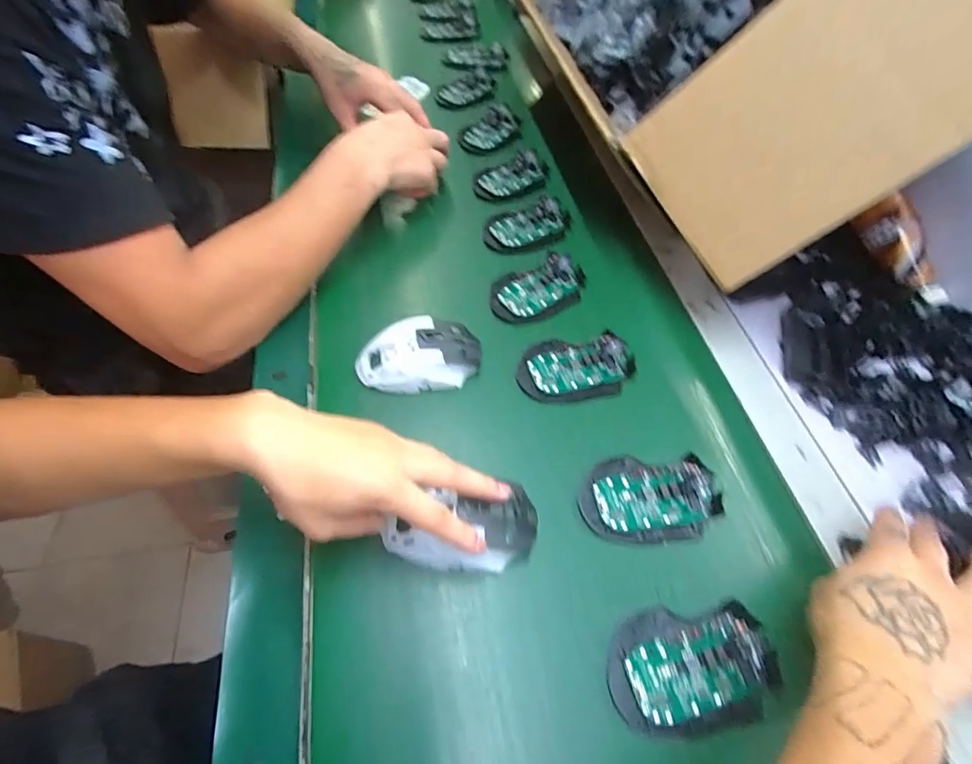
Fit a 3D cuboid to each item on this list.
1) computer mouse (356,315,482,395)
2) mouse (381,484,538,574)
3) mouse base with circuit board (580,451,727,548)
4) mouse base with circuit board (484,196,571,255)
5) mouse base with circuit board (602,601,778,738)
[{"bbox_3d":[-0.063,-0.026,0.452,0.116,0.036,0.065,-6,56,-7],"label":"computer mouse"},{"bbox_3d":[-0.018,0.110,0.355,0.113,0.041,0.060,-10,57,-6],"label":"mouse"},{"bbox_3d":[0.136,0.093,0.391,0.114,0.020,0.070,-3,56,-5],"label":"mouse base with circuit board"},{"bbox_3d":[0.053,-0.191,0.587,0.115,0.017,0.072,-17,59,-14],"label":"mouse base with circuit board"},{"bbox_3d":[0.140,0.191,0.320,0.112,0.025,0.071,-4,56,-5],"label":"mouse base with circuit board"}]

